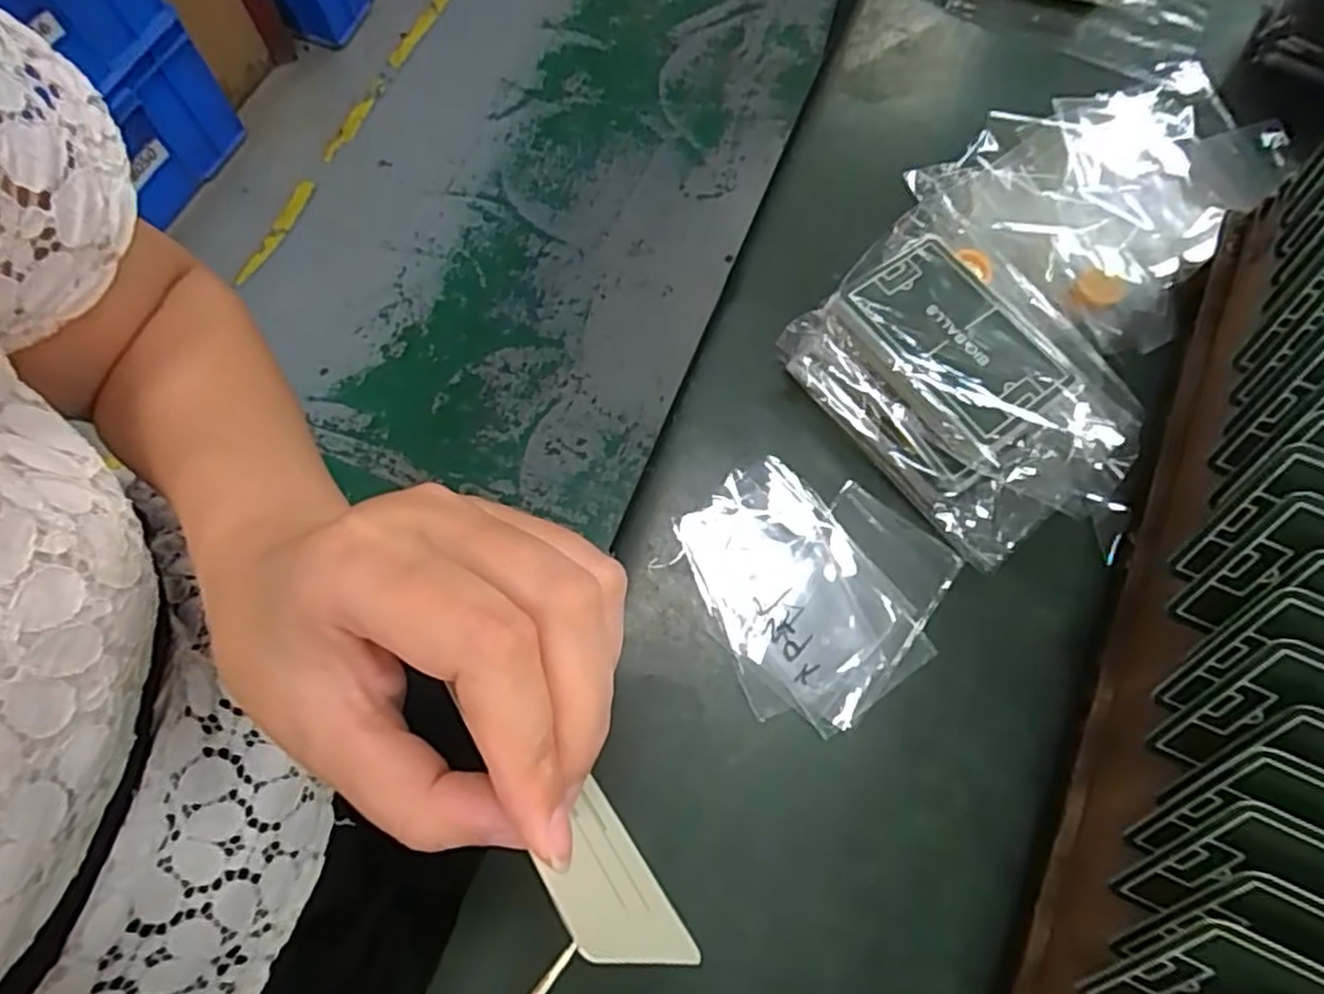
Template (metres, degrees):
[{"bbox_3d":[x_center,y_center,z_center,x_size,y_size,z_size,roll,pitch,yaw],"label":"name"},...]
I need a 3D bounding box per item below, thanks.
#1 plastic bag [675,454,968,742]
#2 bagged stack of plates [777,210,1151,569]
[{"bbox_3d":[0.062,0.033,0.292,0.093,0.014,0.101,-37,75,-12],"label":"plastic bag"},{"bbox_3d":[0.121,-0.042,0.301,0.083,0.044,0.129,-41,76,-13],"label":"bagged stack of plates"}]

